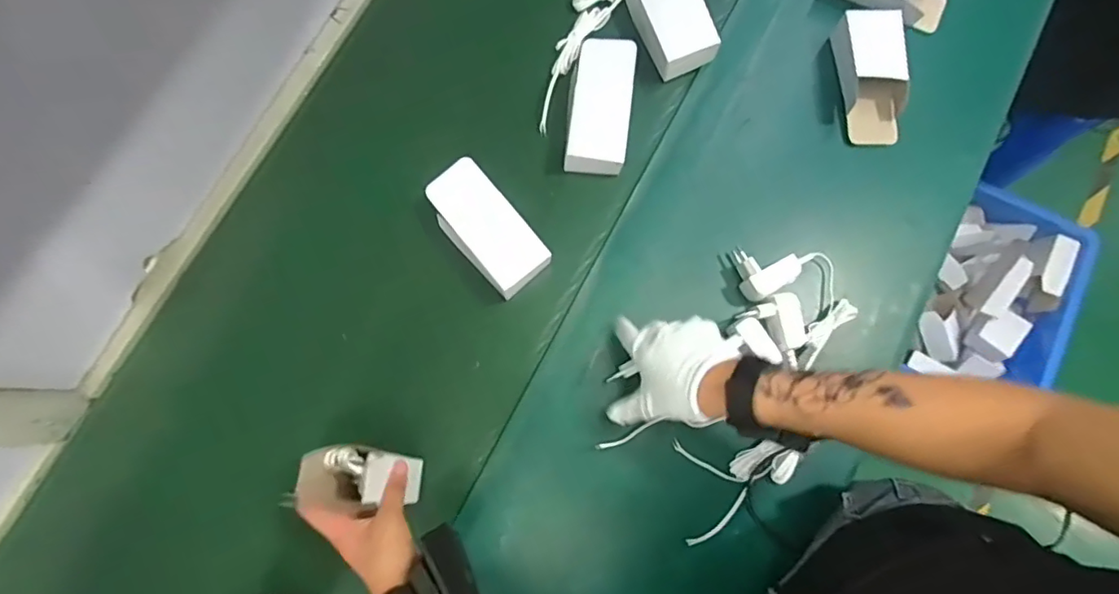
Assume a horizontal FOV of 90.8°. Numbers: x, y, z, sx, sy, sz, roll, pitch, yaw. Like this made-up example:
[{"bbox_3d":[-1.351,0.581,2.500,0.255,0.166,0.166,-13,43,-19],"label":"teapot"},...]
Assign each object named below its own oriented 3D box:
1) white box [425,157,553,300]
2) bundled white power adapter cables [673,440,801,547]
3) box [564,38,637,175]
[{"bbox_3d":[-0.079,-0.073,0.601,0.071,0.040,0.147,-41,82,-7],"label":"white box"},{"bbox_3d":[0.185,0.195,0.565,0.118,0.021,0.095,-8,79,-1],"label":"bundled white power adapter cables"},{"bbox_3d":[0.045,-0.212,0.626,0.073,0.043,0.152,6,80,3],"label":"box"}]

